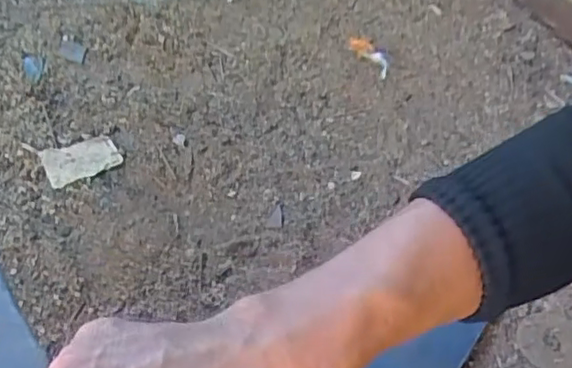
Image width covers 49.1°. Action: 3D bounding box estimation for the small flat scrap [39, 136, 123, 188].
[{"bbox_3d":[-0.228,-0.028,0.699,0.080,0.007,0.056,-21,51,-23],"label":"small flat scrap"}]

